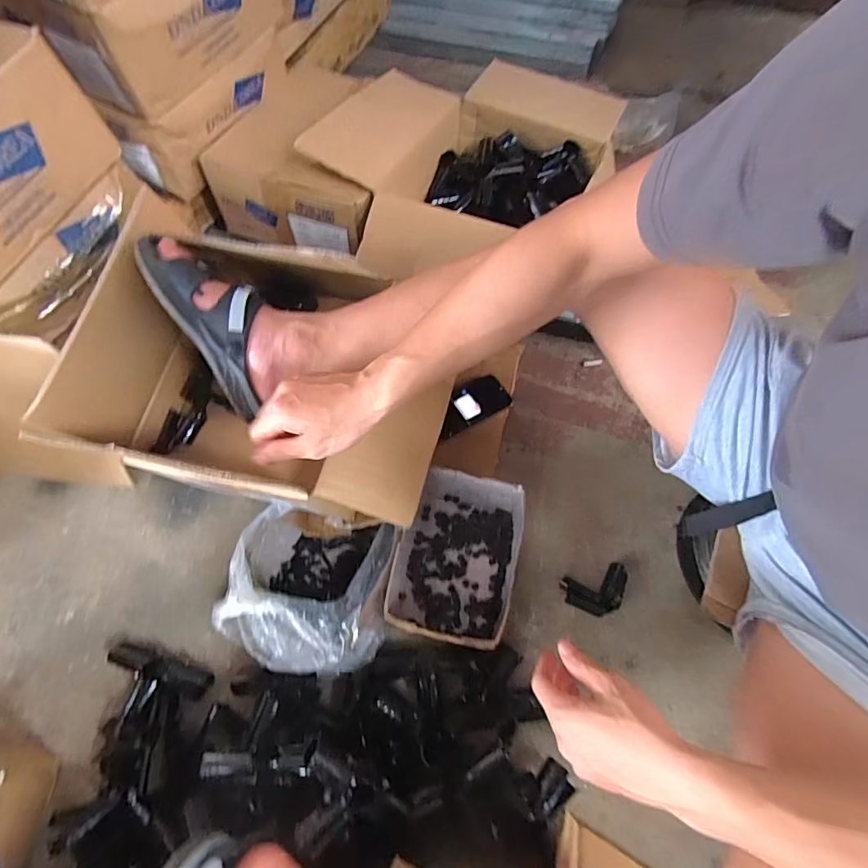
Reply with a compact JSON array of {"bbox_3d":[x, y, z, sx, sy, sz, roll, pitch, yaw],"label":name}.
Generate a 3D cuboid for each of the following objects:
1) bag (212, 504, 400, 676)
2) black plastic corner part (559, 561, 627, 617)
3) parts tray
[{"bbox_3d":[-0.157,0.197,0.611,0.199,0.124,0.183,7,64,5],"label":"bag"},{"bbox_3d":[0.219,0.213,0.648,0.079,0.035,0.056,-10,64,-4],"label":"black plastic corner part"},{"bbox_3d":[0.033,0.166,0.649,0.170,0.086,0.208,15,65,8],"label":"parts tray"}]

